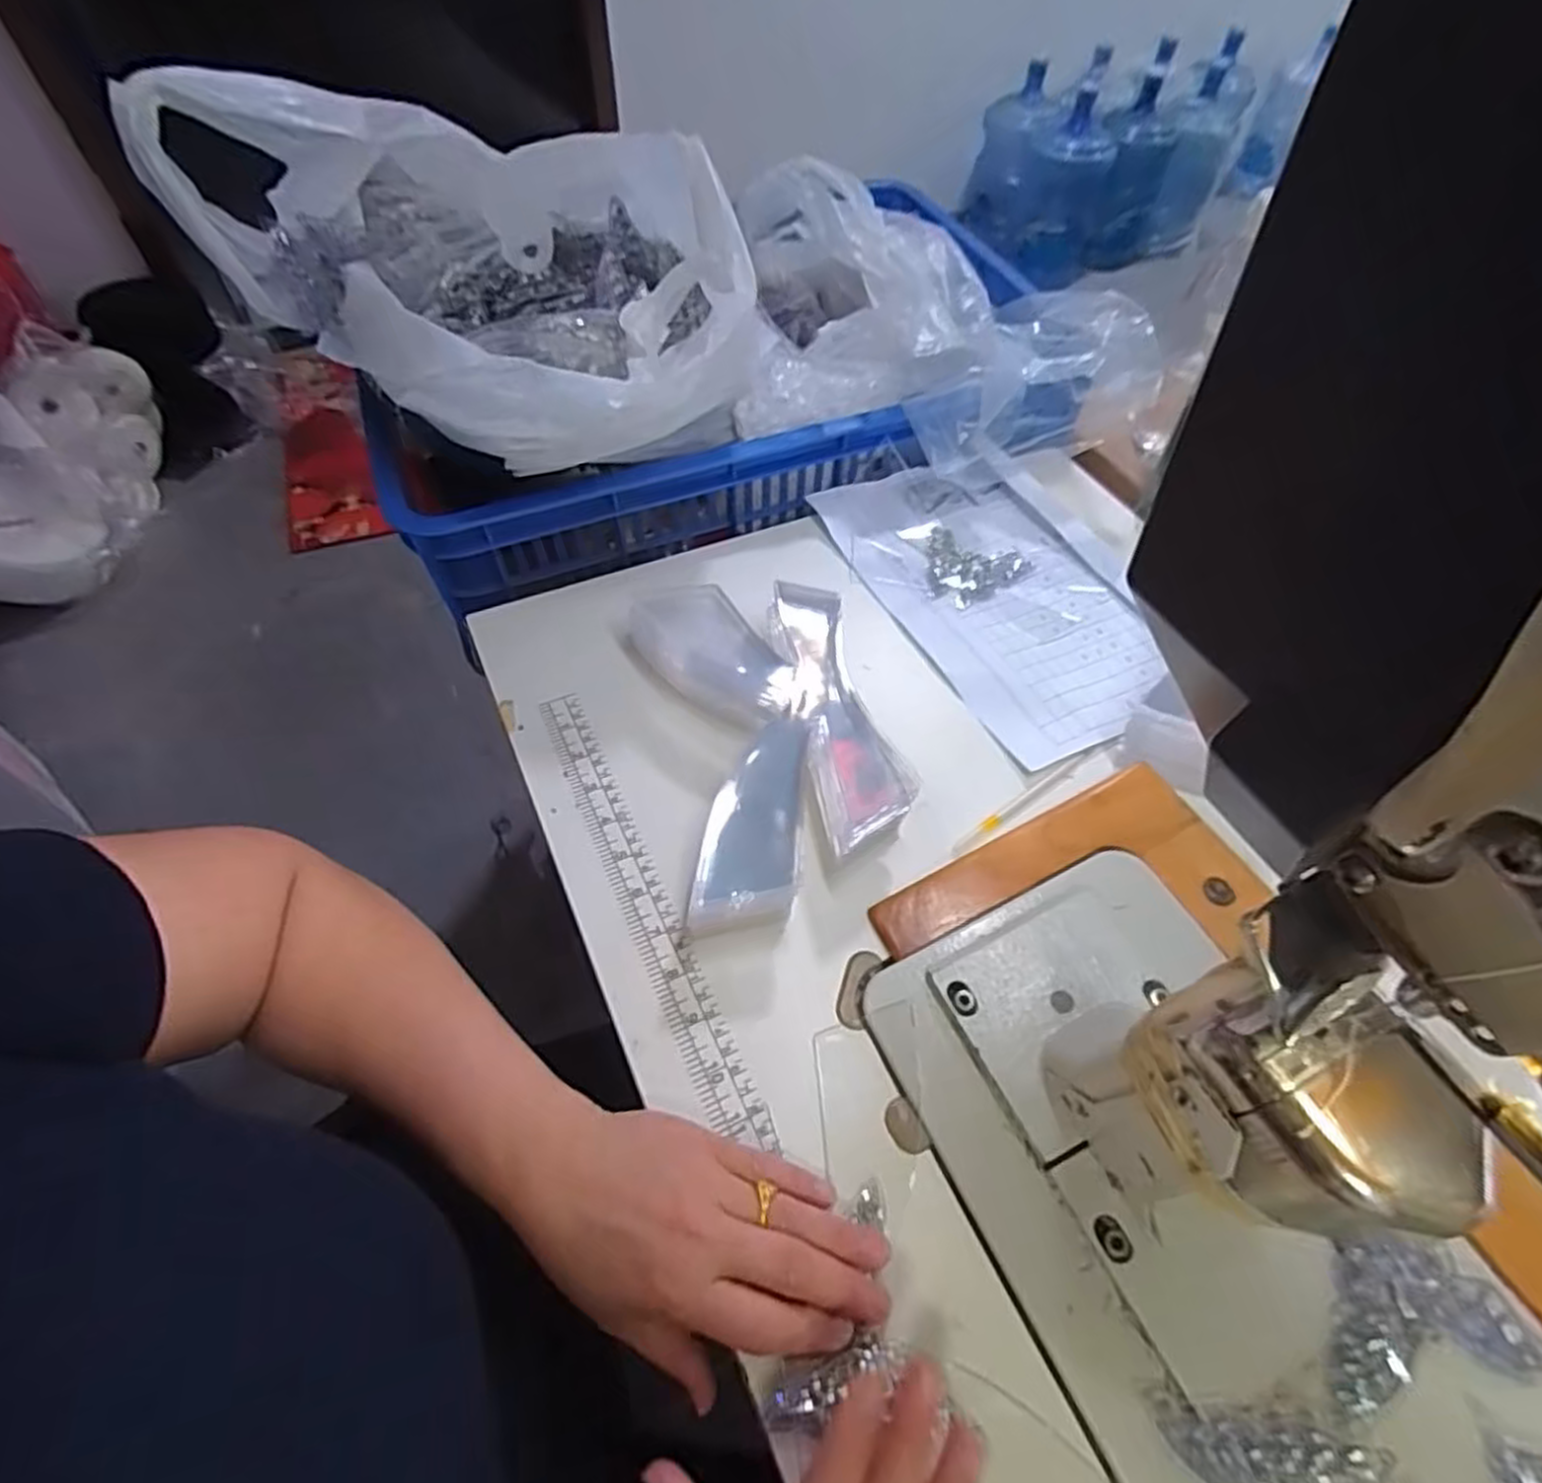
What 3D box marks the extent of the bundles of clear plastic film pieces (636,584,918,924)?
[{"bbox_3d":[-0.001,-0.006,0.470,0.130,0.049,0.229,-11,55,-8],"label":"bundles of clear plastic film pieces"}]

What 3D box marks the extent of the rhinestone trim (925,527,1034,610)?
[{"bbox_3d":[0.157,-0.129,0.586,0.078,0.015,0.070,12,55,8],"label":"rhinestone trim"}]

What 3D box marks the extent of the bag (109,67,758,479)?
[{"bbox_3d":[-0.192,-0.318,0.519,0.386,0.160,0.223,14,56,8],"label":"bag"}]

